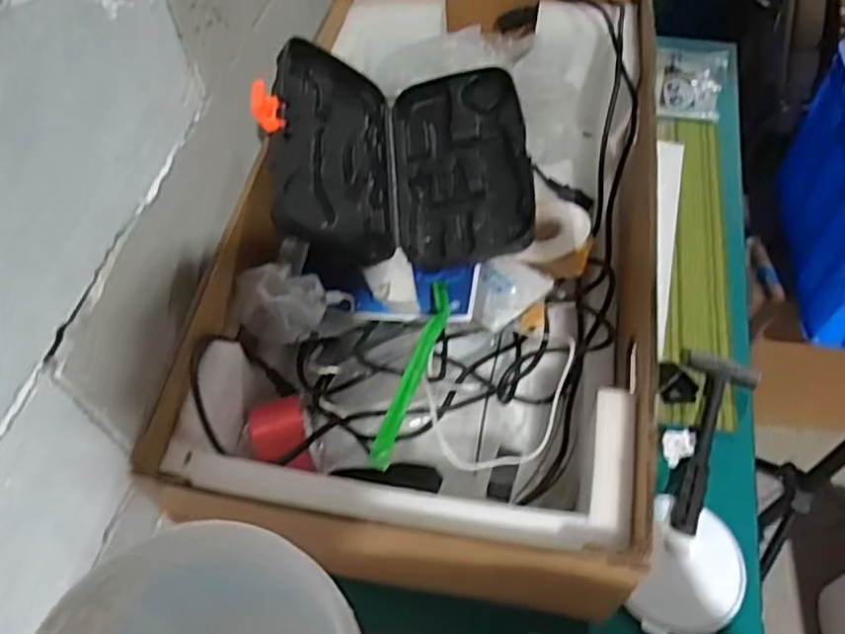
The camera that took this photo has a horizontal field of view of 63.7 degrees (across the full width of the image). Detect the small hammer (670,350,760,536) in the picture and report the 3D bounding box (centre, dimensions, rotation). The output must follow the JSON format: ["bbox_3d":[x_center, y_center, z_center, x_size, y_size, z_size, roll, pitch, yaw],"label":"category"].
[{"bbox_3d":[0.281,0.123,0.692,0.075,0.019,0.195,22,59,17],"label":"small hammer"}]

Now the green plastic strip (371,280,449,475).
[{"bbox_3d":[-0.002,0.034,0.598,0.026,0.036,0.223,11,43,10],"label":"green plastic strip"}]

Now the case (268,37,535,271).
[{"bbox_3d":[-0.016,-0.179,0.711,0.250,0.119,0.251,-2,55,1],"label":"case"}]

